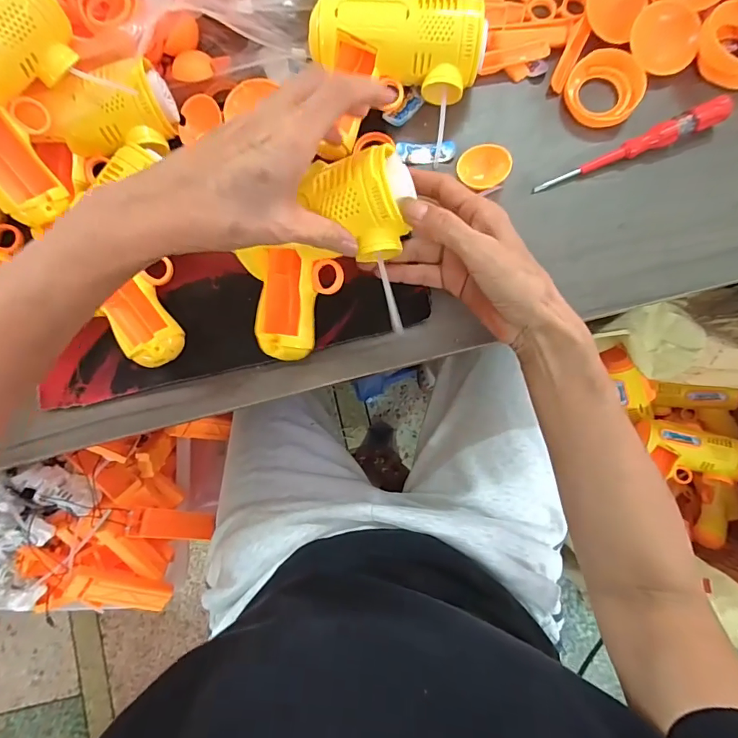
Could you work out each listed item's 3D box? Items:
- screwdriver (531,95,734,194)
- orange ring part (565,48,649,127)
[{"bbox_3d":[0.208,-0.178,0.356,0.154,0.020,0.018,-20,83,1],"label":"screwdriver"},{"bbox_3d":[0.191,-0.228,0.362,0.057,0.020,0.055,0,84,3],"label":"orange ring part"}]

